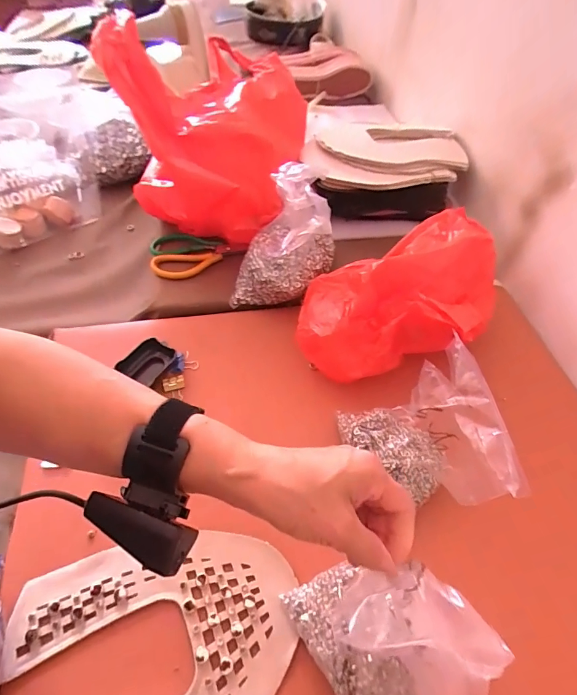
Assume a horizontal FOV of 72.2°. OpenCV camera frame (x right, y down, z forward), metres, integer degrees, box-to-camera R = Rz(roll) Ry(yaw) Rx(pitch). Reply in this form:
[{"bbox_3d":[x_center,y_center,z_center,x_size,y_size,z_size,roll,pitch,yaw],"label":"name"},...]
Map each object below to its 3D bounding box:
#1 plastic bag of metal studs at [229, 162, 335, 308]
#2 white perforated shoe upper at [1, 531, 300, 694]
[{"bbox_3d":[-0.006,-0.144,0.547,0.125,0.167,0.109,12,53,6],"label":"plastic bag of metal studs"},{"bbox_3d":[-0.106,0.265,0.335,0.232,0.006,0.196,-15,55,-14],"label":"white perforated shoe upper"}]

